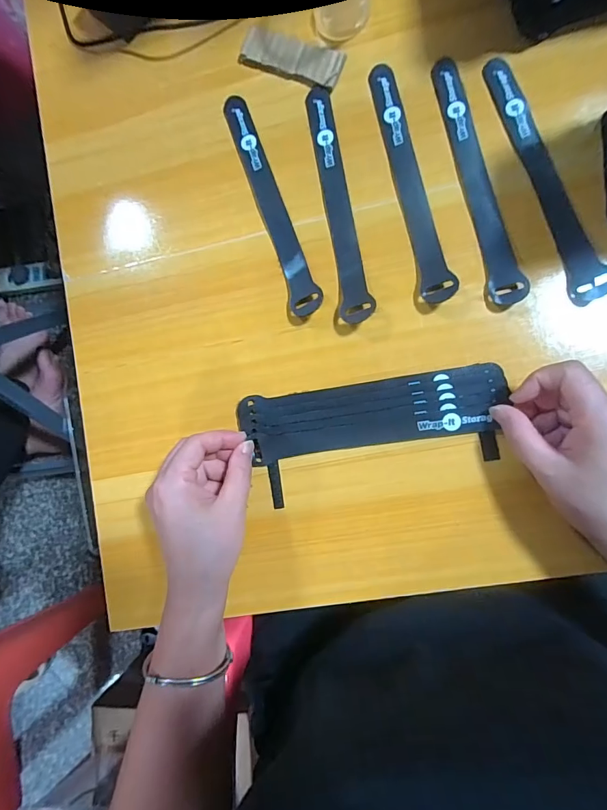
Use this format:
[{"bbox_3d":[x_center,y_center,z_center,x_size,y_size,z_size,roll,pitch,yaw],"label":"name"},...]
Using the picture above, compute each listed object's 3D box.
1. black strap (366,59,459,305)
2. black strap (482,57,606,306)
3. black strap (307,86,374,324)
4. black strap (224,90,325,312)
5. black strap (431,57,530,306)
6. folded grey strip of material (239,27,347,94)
[{"bbox_3d":[0.085,-0.181,0.336,0.024,0.009,0.213,-12,80,11],"label":"black strap"},{"bbox_3d":[0.181,-0.173,0.315,0.028,0.004,0.205,-17,80,13],"label":"black strap"},{"bbox_3d":[0.029,-0.167,0.343,0.026,0.007,0.208,-9,82,10],"label":"black strap"},{"bbox_3d":[-0.028,-0.173,0.354,0.025,0.006,0.210,-20,80,9],"label":"black strap"},{"bbox_3d":[0.136,-0.180,0.331,0.025,0.005,0.213,-12,80,11],"label":"black strap"},{"bbox_3d":[-0.011,-0.294,0.358,0.091,0.007,0.032,25,88,9],"label":"folded grey strip of material"}]

